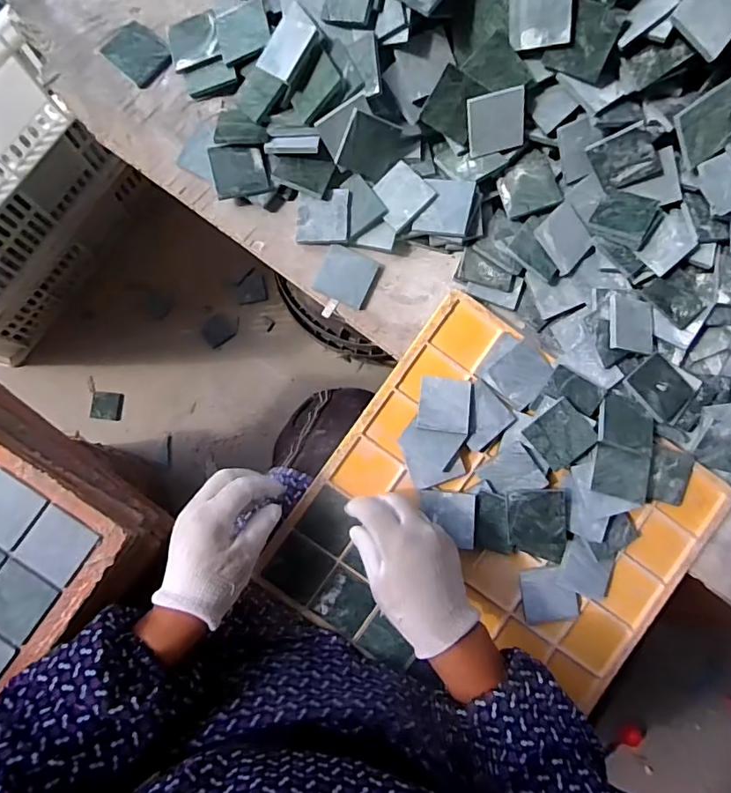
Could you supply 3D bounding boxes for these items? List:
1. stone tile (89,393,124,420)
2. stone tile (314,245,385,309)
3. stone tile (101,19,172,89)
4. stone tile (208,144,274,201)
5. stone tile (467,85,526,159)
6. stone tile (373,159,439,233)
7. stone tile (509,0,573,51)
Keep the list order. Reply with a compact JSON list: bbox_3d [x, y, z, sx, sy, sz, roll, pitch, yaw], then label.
[{"bbox_3d":[-0.464,0.017,0.911,0.050,0.004,0.048,6,74,-22],"label":"stone tile"},{"bbox_3d":[-0.016,-0.112,0.477,0.052,0.006,0.049,23,82,-3],"label":"stone tile"},{"bbox_3d":[-0.219,-0.333,0.493,0.054,0.004,0.050,41,82,0],"label":"stone tile"},{"bbox_3d":[-0.116,-0.211,0.472,0.051,0.007,0.048,-13,89,-5],"label":"stone tile"},{"bbox_3d":[0.118,-0.245,0.455,0.049,0.050,0.005,-8,43,8],"label":"stone tile"},{"bbox_3d":[0.033,-0.186,0.467,0.050,0.004,0.050,-41,80,10],"label":"stone tile"},{"bbox_3d":[0.142,-0.313,0.412,0.049,0.049,0.005,11,38,28],"label":"stone tile"}]

